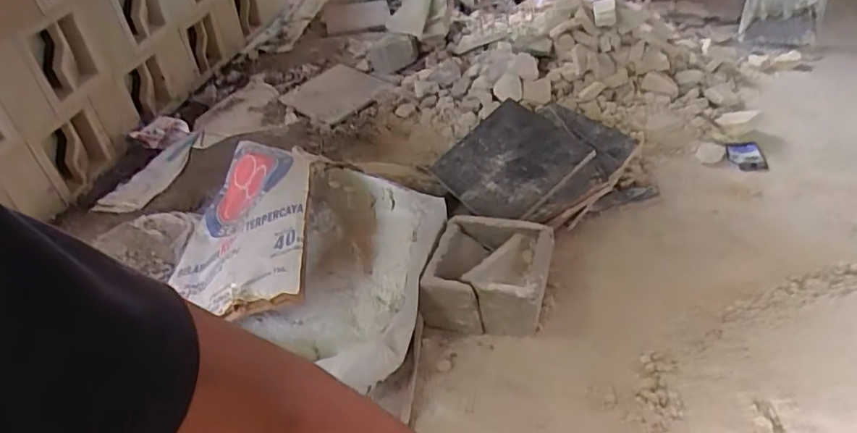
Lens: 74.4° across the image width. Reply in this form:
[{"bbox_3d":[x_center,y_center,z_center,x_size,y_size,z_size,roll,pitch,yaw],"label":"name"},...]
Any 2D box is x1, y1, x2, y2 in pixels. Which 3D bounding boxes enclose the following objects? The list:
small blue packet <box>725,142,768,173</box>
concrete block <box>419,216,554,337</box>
[{"bbox_3d":[0.729,-0.140,1.299,0.075,0.011,0.101,1,40,7],"label":"small blue packet"},{"bbox_3d":[0.106,0.104,0.996,0.208,0.105,0.192,4,40,10],"label":"concrete block"}]

